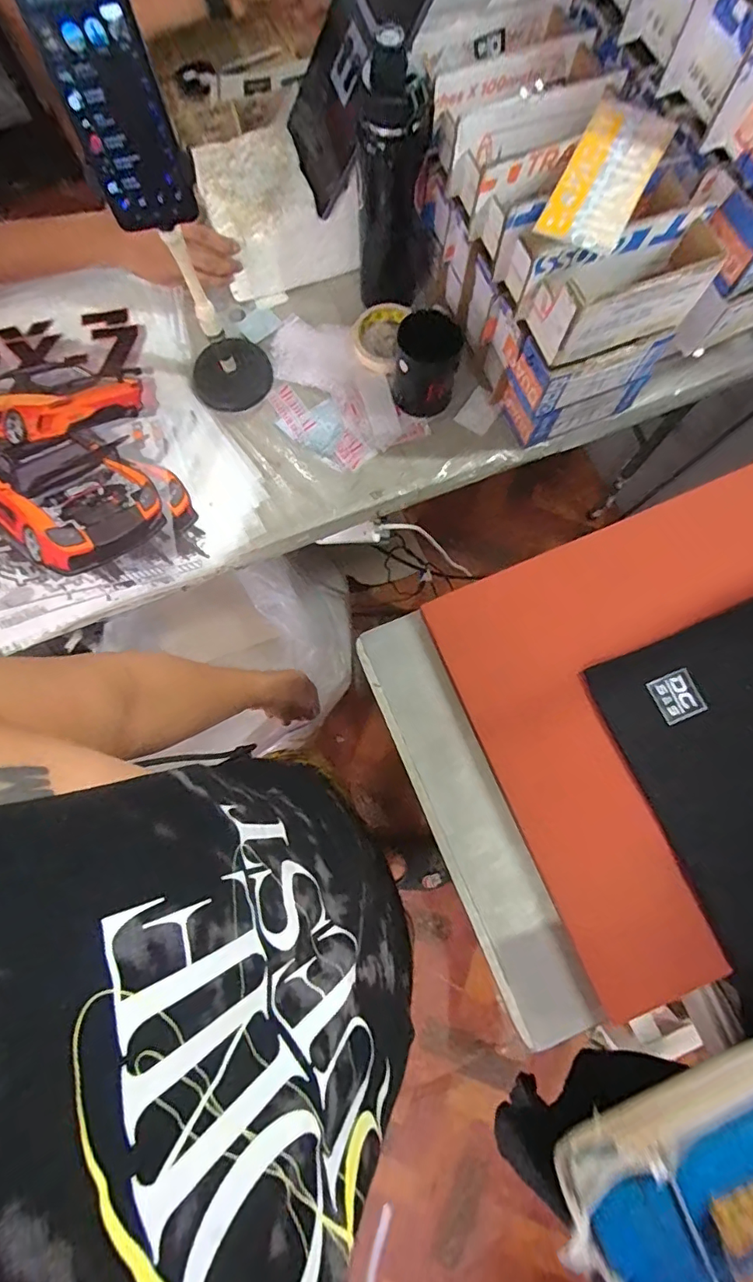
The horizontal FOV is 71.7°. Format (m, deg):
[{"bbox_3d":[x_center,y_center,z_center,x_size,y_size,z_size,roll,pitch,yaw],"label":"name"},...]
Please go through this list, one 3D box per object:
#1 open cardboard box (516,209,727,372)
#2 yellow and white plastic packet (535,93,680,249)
[{"bbox_3d":[0.243,-0.339,0.504,0.185,0.080,0.066,-19,79,-4],"label":"open cardboard box"},{"bbox_3d":[0.216,-0.436,0.487,0.073,0.011,0.190,28,79,5],"label":"yellow and white plastic packet"}]

